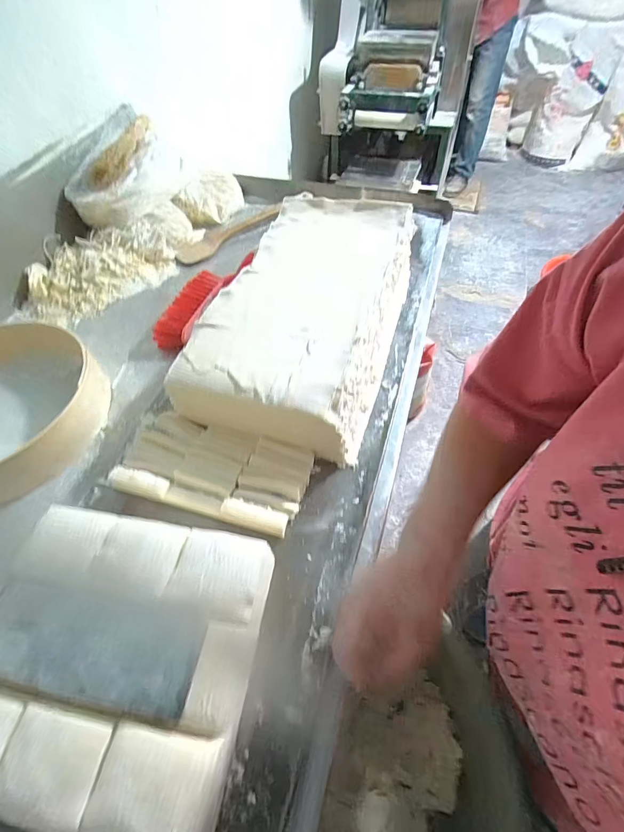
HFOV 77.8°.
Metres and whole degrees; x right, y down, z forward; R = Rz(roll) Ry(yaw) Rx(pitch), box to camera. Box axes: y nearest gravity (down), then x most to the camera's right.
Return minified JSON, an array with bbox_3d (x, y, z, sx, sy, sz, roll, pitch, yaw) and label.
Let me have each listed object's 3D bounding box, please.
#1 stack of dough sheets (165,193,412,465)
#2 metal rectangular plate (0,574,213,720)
[{"bbox_3d":[0.001,-0.181,0.652,0.268,0.117,0.500,11,55,14],"label":"stack of dough sheets"},{"bbox_3d":[-0.192,0.190,0.330,0.196,0.007,0.077,7,52,7],"label":"metal rectangular plate"}]

